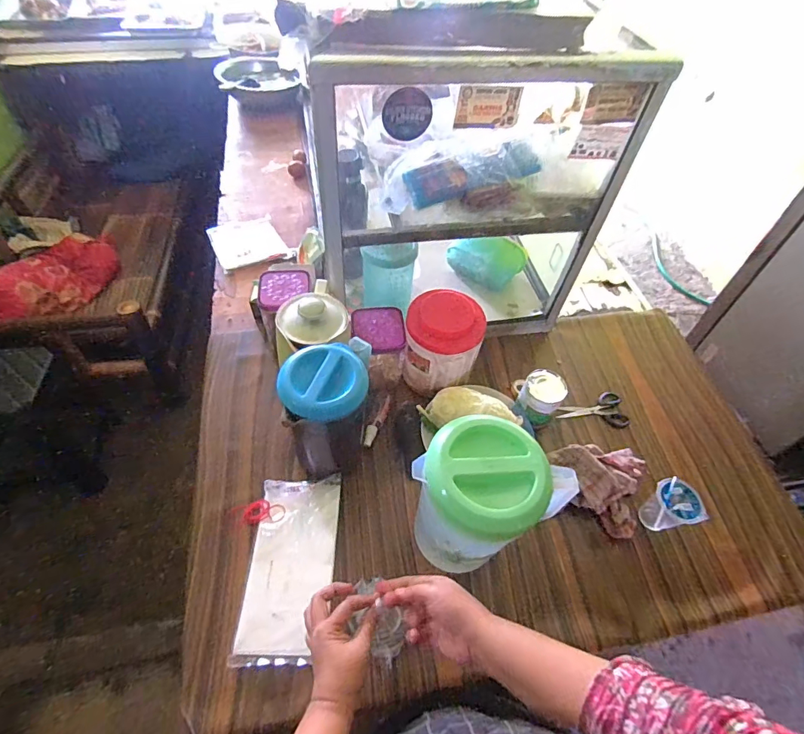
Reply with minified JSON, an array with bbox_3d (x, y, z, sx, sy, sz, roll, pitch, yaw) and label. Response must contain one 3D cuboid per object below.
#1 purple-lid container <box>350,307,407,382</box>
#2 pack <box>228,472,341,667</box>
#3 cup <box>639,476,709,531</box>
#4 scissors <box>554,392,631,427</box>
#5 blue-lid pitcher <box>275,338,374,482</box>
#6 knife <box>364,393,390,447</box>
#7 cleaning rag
[{"bbox_3d":[-0.046,-0.037,0.856,0.094,0.122,0.093,-7,53,-8],"label":"purple-lid container"},{"bbox_3d":[-0.169,0.301,0.691,0.124,0.019,0.265,1,52,-2],"label":"pack"},{"bbox_3d":[0.447,0.241,0.752,0.063,0.097,0.075,-11,54,-11],"label":"cup"},{"bbox_3d":[0.386,0.090,0.906,0.144,0.014,0.074,-6,53,-7],"label":"scissors"},{"bbox_3d":[-0.115,0.074,0.727,0.130,0.227,0.150,-2,53,-4],"label":"blue-lid pitcher"},{"bbox_3d":[-0.045,0.100,0.842,0.020,0.011,0.110,20,54,12],"label":"knife"},{"bbox_3d":[0.374,0.204,0.795,0.185,0.066,0.174,-18,56,-16],"label":"cleaning rag"}]

